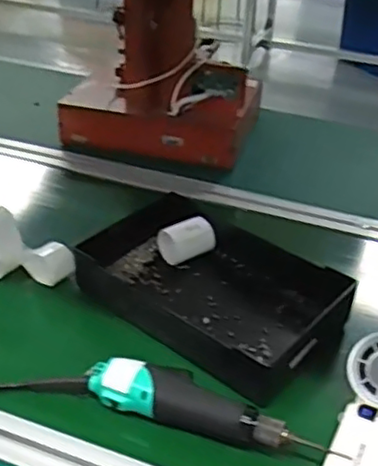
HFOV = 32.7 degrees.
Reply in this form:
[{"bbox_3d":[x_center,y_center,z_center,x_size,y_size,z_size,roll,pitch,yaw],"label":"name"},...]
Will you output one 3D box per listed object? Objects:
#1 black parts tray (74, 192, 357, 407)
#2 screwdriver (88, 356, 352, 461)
[{"bbox_3d":[0.027,0.052,0.692,0.277,0.064,0.186,26,41,30],"label":"black parts tray"},{"bbox_3d":[0.018,0.151,0.549,0.219,0.041,0.047,13,36,14],"label":"screwdriver"}]

